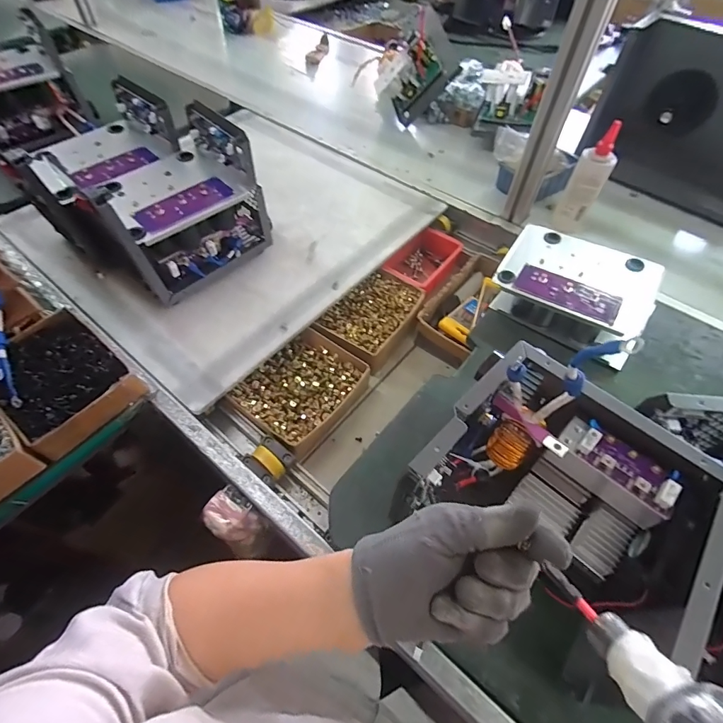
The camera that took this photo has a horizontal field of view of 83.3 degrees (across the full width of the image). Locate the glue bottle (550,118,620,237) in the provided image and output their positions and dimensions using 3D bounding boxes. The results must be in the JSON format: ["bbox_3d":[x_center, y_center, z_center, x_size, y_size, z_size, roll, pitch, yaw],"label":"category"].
[{"bbox_3d":[0.380,-0.298,0.687,0.057,0.170,0.046,25,59,16],"label":"glue bottle"}]

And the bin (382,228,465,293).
[{"bbox_3d":[0.112,-0.179,0.754,0.087,0.068,0.136,34,61,20],"label":"bin"}]

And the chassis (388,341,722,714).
[{"bbox_3d":[0.178,0.125,0.387,0.210,0.153,0.172,34,62,20],"label":"chassis"}]

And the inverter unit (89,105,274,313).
[{"bbox_3d":[-0.270,-0.231,0.620,0.210,0.189,0.159,-35,63,-22],"label":"inverter unit"}]

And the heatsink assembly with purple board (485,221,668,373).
[{"bbox_3d":[0.313,-0.107,0.596,0.210,0.067,0.150,31,61,19],"label":"heatsink assembly with purple board"}]

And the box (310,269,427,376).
[{"bbox_3d":[0.020,-0.070,0.687,0.143,0.051,0.180,33,61,20],"label":"box"}]

